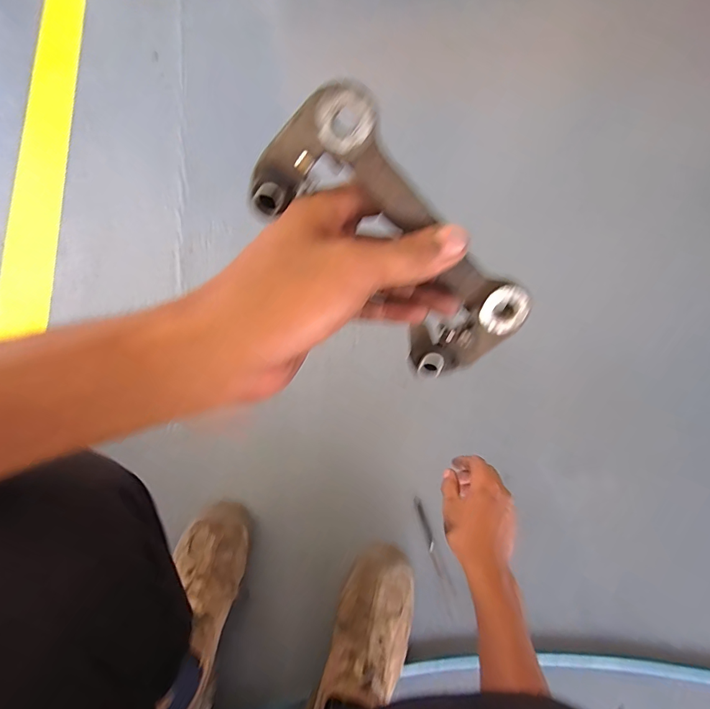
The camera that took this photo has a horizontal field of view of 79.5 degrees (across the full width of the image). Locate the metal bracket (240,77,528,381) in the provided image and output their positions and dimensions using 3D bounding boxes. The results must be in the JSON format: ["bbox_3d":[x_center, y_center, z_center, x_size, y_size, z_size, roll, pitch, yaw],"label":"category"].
[{"bbox_3d":[0.022,-0.060,0.240,0.074,0.035,0.162,-38,110,19],"label":"metal bracket"}]

